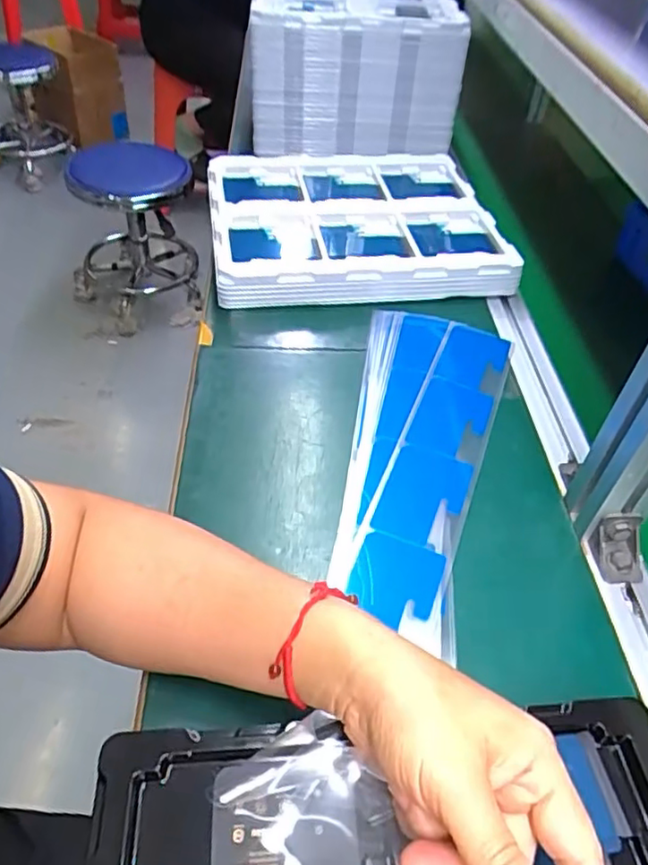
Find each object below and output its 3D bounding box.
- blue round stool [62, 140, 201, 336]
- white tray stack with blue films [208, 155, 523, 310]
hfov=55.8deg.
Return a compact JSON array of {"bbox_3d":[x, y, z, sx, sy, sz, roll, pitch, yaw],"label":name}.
[{"bbox_3d":[-0.567,-0.590,1.796,0.370,0.448,0.361,3,46,-3],"label":"blue round stool"},{"bbox_3d":[0.028,-0.250,0.730,0.326,0.053,0.287,-1,47,-8],"label":"white tray stack with blue films"}]

